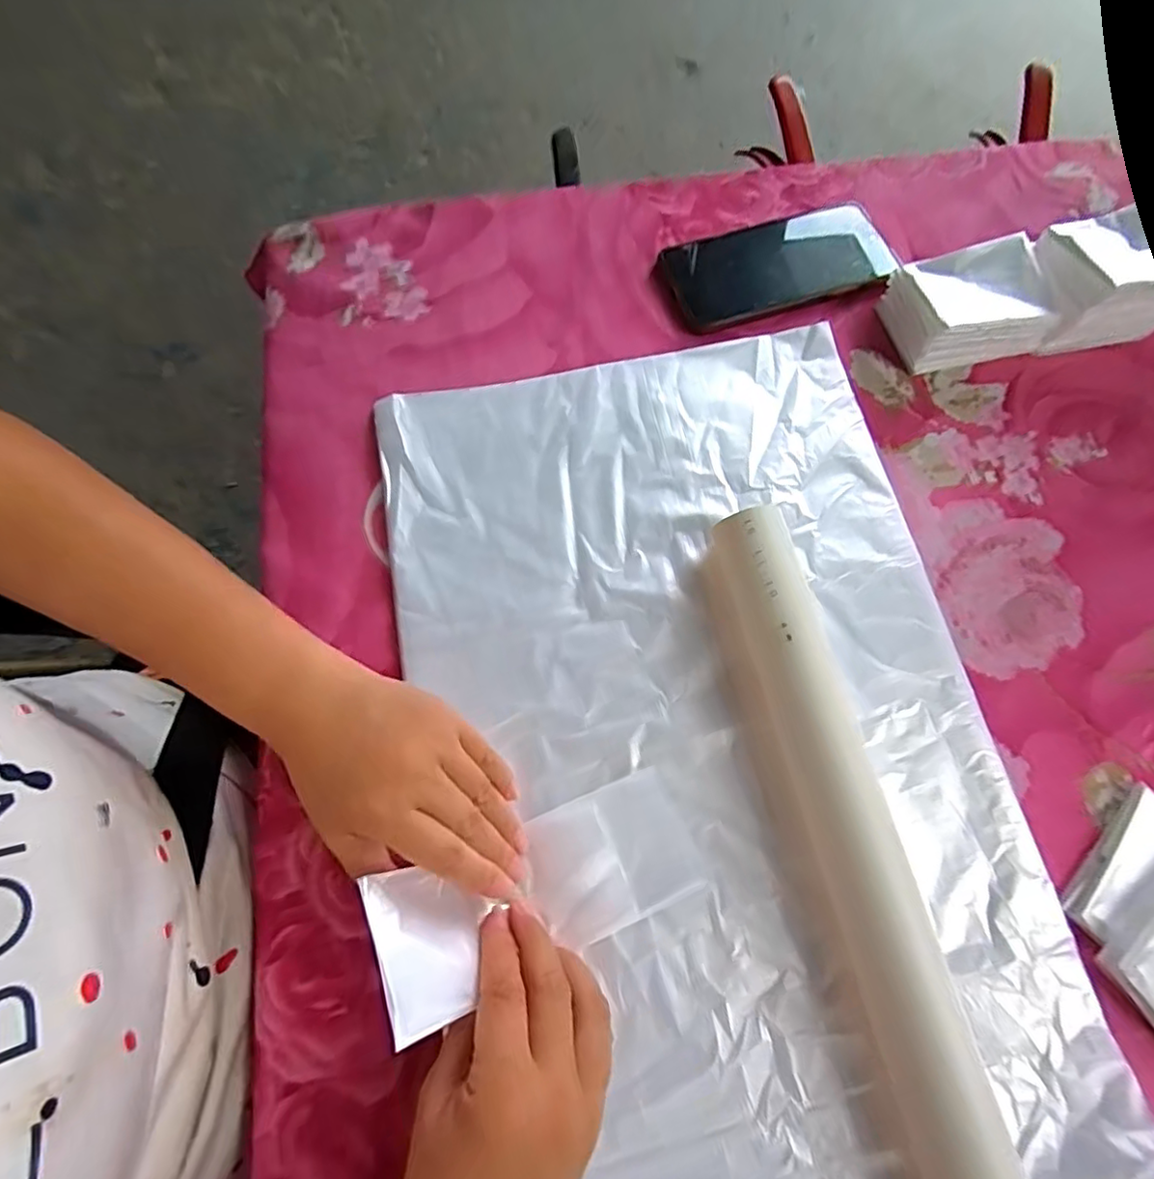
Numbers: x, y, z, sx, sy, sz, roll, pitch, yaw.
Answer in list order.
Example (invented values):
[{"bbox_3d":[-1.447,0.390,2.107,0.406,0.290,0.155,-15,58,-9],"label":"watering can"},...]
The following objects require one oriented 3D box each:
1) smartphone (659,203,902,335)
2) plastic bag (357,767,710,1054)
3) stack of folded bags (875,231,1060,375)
[{"bbox_3d":[0.146,-0.238,0.438,0.161,0.010,0.082,-15,72,-6],"label":"smartphone"},{"bbox_3d":[-0.018,0.143,0.286,0.153,0.034,0.062,-11,69,-29],"label":"plastic bag"},{"bbox_3d":[0.260,-0.189,0.403,0.087,0.041,0.067,-10,71,-4],"label":"stack of folded bags"}]

